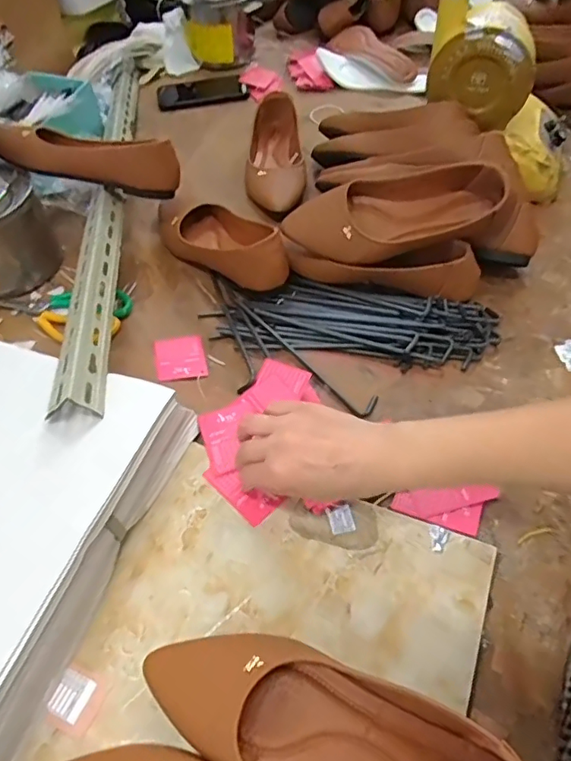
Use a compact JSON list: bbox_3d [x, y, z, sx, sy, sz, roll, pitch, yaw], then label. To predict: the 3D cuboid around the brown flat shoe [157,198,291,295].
[{"bbox_3d":[-0.087,-0.188,0.716,0.104,0.056,0.250,-32,47,-22],"label":"brown flat shoe"}]

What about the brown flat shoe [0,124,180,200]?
[{"bbox_3d":[-0.260,-0.283,0.699,0.244,0.079,0.067,6,53,9],"label":"brown flat shoe"}]

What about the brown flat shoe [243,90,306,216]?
[{"bbox_3d":[-0.015,-0.339,0.821,0.085,0.060,0.241,-1,52,2],"label":"brown flat shoe"}]

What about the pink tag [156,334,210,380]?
[{"bbox_3d":[-0.119,-0.026,0.621,0.054,0.004,0.071,-6,45,-14],"label":"pink tag"}]

